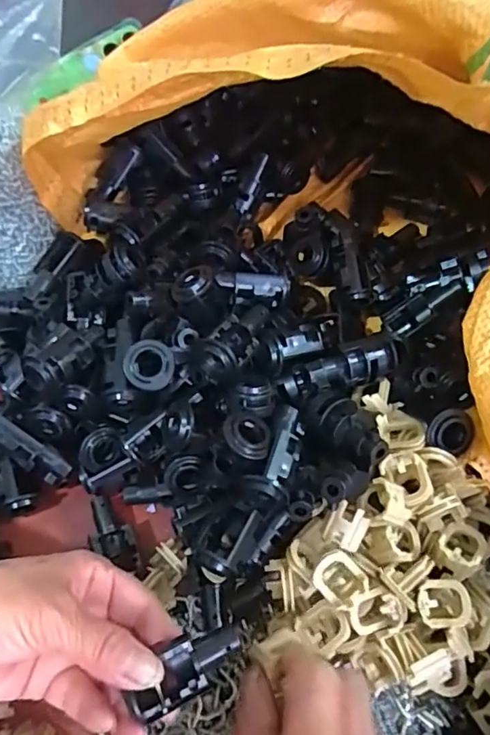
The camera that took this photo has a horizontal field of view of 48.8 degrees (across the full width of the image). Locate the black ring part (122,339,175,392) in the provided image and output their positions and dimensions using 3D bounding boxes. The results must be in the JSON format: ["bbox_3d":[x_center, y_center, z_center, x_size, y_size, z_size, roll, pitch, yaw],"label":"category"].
[{"bbox_3d":[-0.053,-0.001,0.295,0.027,0.011,0.026,-16,107,-5],"label":"black ring part"}]

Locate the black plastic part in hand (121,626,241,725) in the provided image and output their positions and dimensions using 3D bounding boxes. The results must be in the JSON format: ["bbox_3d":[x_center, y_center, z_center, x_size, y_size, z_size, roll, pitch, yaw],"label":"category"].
[{"bbox_3d":[-0.026,0.134,0.243,0.050,0.017,0.022,-37,69,-10],"label":"black plastic part in hand"}]

